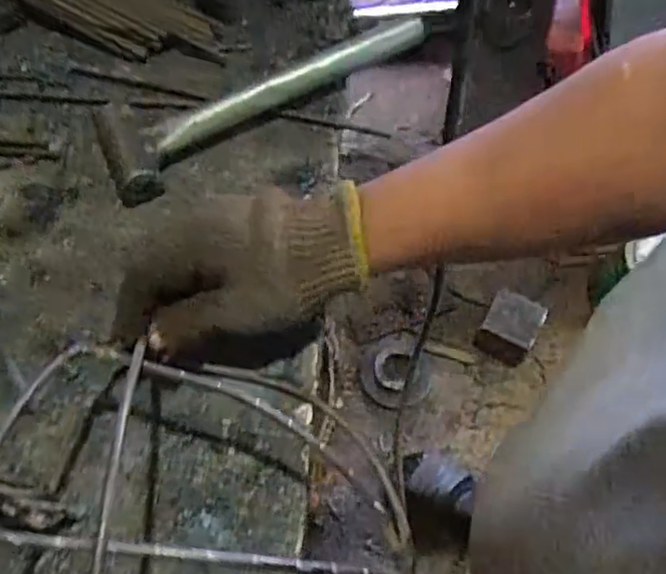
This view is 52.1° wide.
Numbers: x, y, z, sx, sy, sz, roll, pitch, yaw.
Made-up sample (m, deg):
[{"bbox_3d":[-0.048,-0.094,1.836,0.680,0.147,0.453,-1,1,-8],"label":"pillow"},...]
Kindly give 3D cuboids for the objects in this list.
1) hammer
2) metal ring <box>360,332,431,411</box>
[{"bbox_3d":[-0.045,-0.128,0.495,0.245,0.029,0.078,-16,64,-6],"label":"hammer"},{"bbox_3d":[0.121,0.163,1.334,0.140,0.008,0.143,1,84,-10],"label":"metal ring"}]

